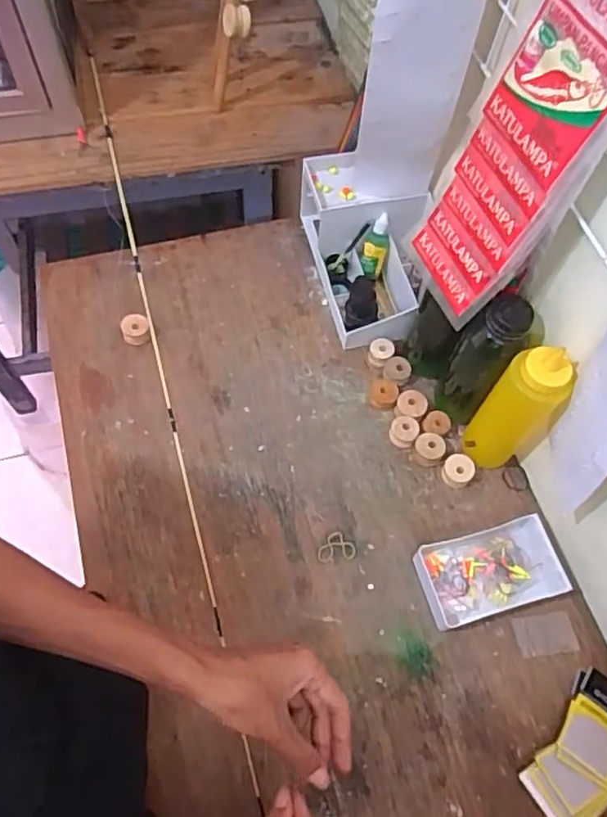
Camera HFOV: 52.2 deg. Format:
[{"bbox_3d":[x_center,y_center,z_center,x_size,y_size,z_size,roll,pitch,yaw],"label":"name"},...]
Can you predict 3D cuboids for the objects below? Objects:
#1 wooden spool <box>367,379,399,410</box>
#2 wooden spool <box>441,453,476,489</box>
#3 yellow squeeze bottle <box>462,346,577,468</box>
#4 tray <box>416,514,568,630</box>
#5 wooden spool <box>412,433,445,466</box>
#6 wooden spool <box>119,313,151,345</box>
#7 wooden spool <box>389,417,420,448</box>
[{"bbox_3d":[0.096,-0.017,0.742,0.034,0.017,0.035,1,63,-3],"label":"wooden spool"},{"bbox_3d":[0.176,0.070,0.702,0.033,0.027,0.031,1,63,-3],"label":"wooden spool"},{"bbox_3d":[0.220,0.005,0.647,0.069,0.192,0.056,39,67,15],"label":"yellow squeeze bottle"},{"bbox_3d":[0.196,0.172,0.652,0.142,0.030,0.082,-13,65,-10],"label":"tray"},{"bbox_3d":[0.144,0.047,0.713,0.031,0.028,0.031,1,63,-3],"label":"wooden spool"},{"bbox_3d":[-0.207,-0.095,0.766,0.033,0.028,0.035,1,63,-3],"label":"wooden spool"},{"bbox_3d":[0.117,0.028,0.722,0.031,0.027,0.033,1,63,-3],"label":"wooden spool"}]

